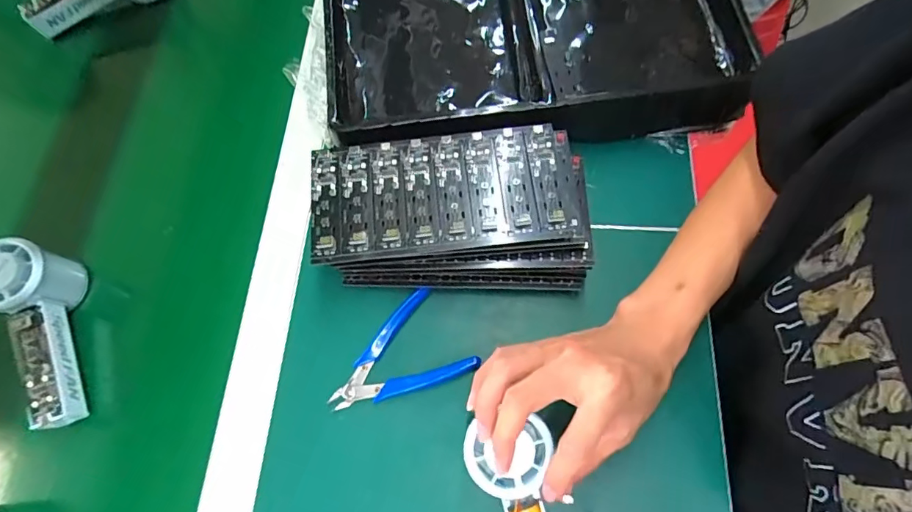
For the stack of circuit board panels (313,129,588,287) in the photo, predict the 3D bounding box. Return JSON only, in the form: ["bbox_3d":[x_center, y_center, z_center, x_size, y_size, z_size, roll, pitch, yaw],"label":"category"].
[{"bbox_3d":[-0.004,-0.037,0.407,0.214,0.062,0.115,0,69,3],"label":"stack of circuit board panels"}]

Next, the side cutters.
[{"bbox_3d":[-0.049,0.085,0.391,0.109,0.009,0.078,-32,71,-9],"label":"side cutters"}]

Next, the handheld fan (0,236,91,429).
[{"bbox_3d":[-0.334,0.059,0.392,0.051,0.065,0.151,-29,70,-8],"label":"handheld fan"}]

